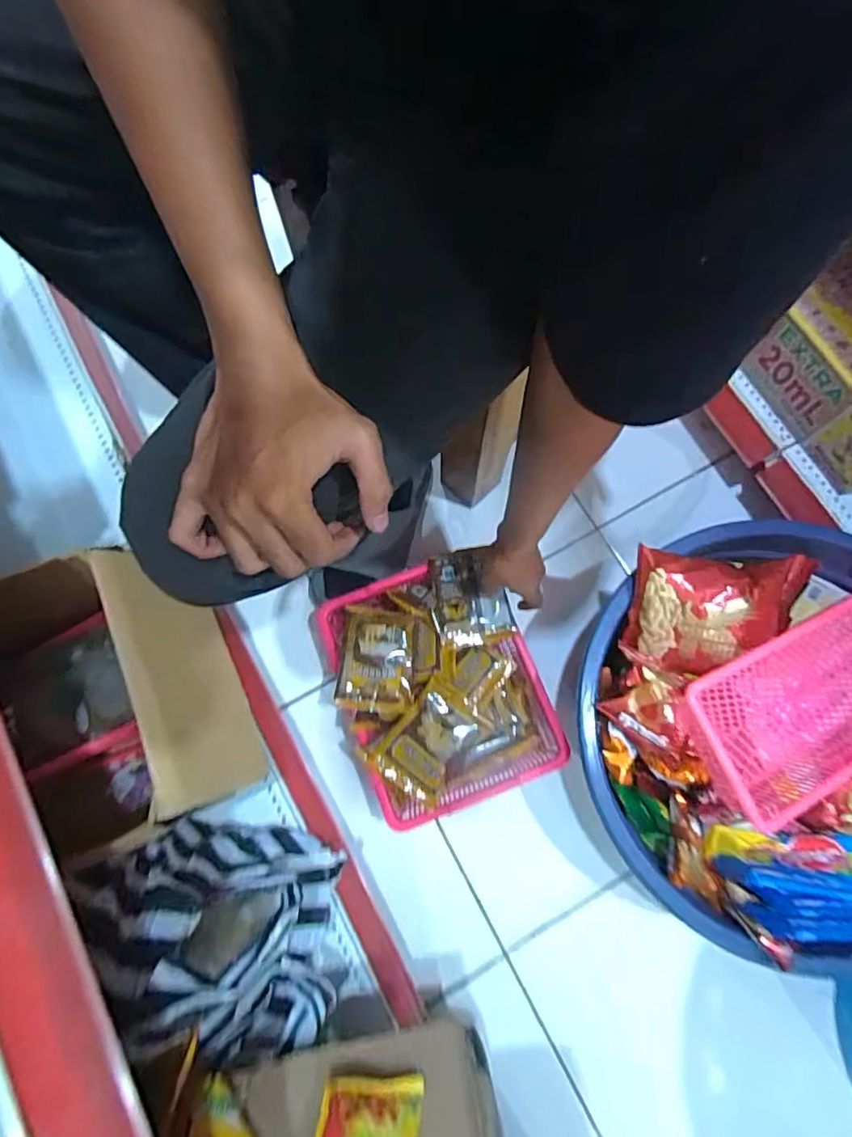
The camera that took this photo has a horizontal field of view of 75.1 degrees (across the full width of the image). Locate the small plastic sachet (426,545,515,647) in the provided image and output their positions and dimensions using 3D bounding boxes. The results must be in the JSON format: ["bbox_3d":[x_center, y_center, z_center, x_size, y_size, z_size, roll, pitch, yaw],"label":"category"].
[{"bbox_3d":[0.053,0.035,0.697,0.091,0.014,0.115,-13,76,-2],"label":"small plastic sachet"}]

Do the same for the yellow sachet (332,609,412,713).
[{"bbox_3d":[-0.062,0.109,0.676,0.088,0.016,0.121,2,76,2],"label":"yellow sachet"}]

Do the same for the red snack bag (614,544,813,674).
[{"bbox_3d":[0.301,0.057,0.586,0.168,0.050,0.151,7,100,12],"label":"red snack bag"}]

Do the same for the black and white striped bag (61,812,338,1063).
[{"bbox_3d":[-0.168,0.315,0.500,0.135,0.219,0.215,-39,78,-8],"label":"black and white striped bag"}]

